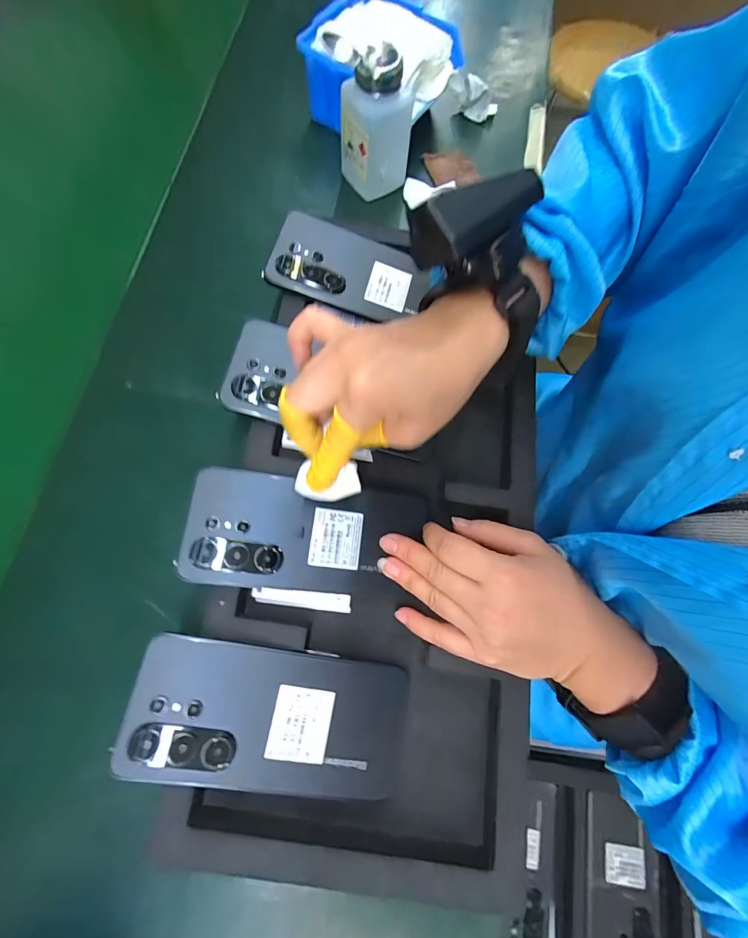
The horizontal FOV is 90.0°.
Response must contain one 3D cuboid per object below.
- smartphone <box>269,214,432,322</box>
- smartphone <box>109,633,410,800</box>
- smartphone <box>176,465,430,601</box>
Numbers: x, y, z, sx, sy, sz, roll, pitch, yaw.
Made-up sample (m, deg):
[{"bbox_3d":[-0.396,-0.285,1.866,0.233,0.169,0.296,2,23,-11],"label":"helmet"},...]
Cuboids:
[{"bbox_3d":[-0.020,-0.176,0.328,0.131,0.006,0.077,17,74,-8],"label":"smartphone"},{"bbox_3d":[-0.062,0.155,0.233,0.165,0.009,0.076,13,77,-10],"label":"smartphone"},{"bbox_3d":[-0.044,0.046,0.266,0.165,0.007,0.080,6,76,-12],"label":"smartphone"}]

